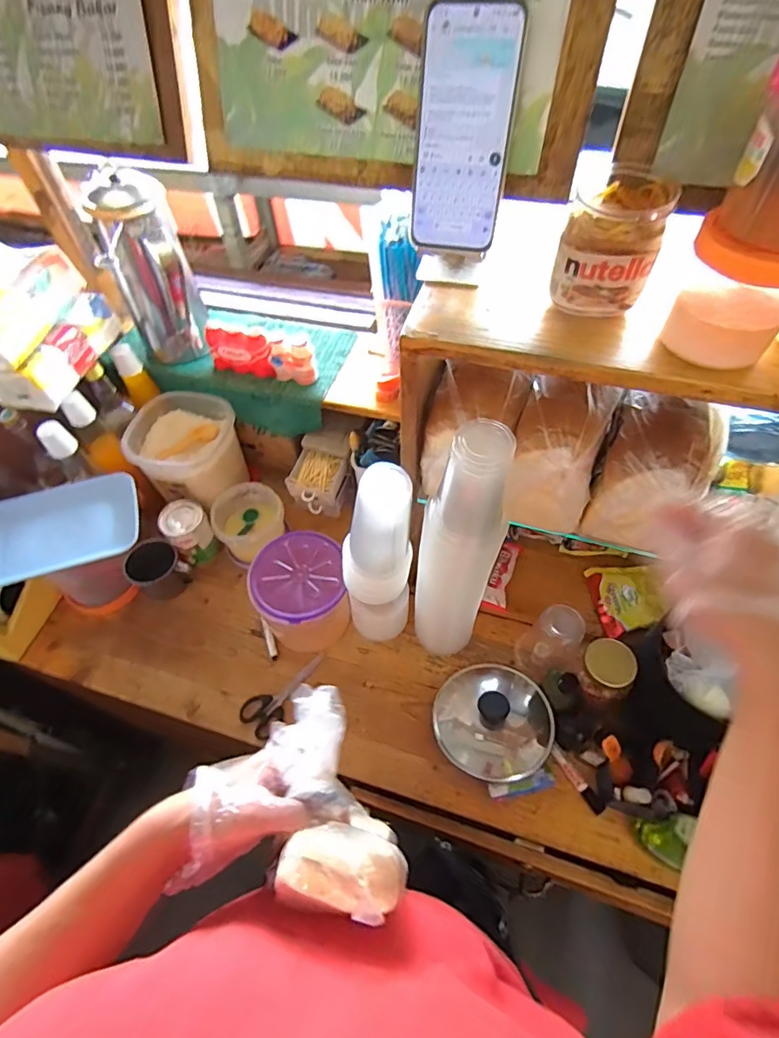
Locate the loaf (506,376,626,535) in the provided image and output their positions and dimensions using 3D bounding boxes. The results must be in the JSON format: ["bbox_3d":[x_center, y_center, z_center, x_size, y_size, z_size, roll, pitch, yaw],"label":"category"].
[{"bbox_3d":[0.186,-0.075,0.546,0.095,0.143,0.117,13,58,11],"label":"loaf"}]

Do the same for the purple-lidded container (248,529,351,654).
[{"bbox_3d":[-0.133,0.120,0.763,0.126,0.145,0.134,-1,56,2],"label":"purple-lidded container"}]

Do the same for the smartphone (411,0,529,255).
[{"bbox_3d":[0.060,-0.314,0.407,0.074,0.160,0.004,11,36,9],"label":"smartphone"}]

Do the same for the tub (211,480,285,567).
[{"bbox_3d":[-0.240,0.011,0.872,0.135,0.084,0.119,36,65,23],"label":"tub"}]

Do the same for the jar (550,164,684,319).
[{"bbox_3d":[0.185,-0.228,0.412,0.079,0.087,0.079,-1,56,2],"label":"jar"}]

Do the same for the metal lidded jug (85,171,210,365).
[{"bbox_3d":[-0.362,-0.365,0.770,0.117,0.253,0.111,-24,59,-13],"label":"metal lidded jug"}]

